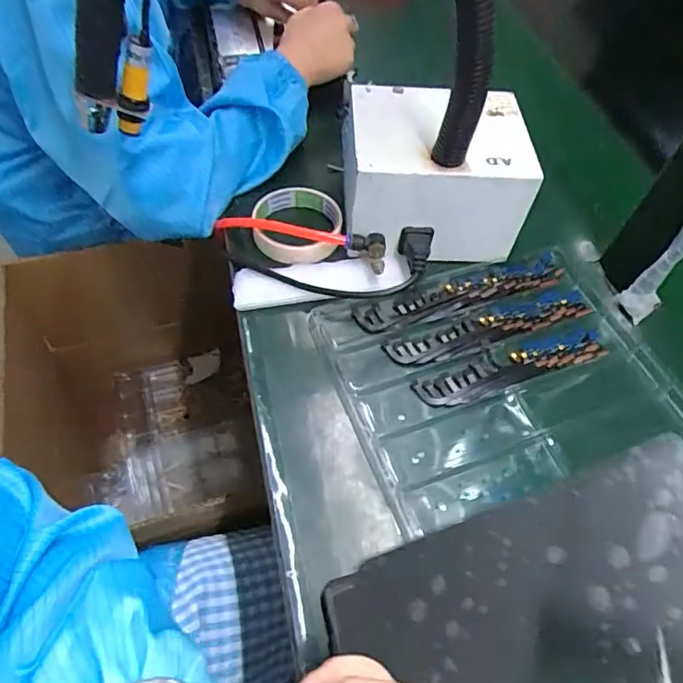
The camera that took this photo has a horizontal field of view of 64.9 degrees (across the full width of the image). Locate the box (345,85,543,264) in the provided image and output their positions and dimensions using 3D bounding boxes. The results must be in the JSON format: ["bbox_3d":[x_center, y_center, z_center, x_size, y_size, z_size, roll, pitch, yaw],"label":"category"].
[{"bbox_3d":[0.080,-0.157,0.505,0.158,0.103,0.130,-1,57,-7],"label":"box"}]

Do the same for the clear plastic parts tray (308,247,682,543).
[{"bbox_3d":[0.132,0.021,0.448,0.264,0.014,0.207,-13,57,-13],"label":"clear plastic parts tray"}]

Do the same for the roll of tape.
[{"bbox_3d":[-0.042,-0.114,0.517,0.082,0.023,0.089,2,56,-5],"label":"roll of tape"}]

